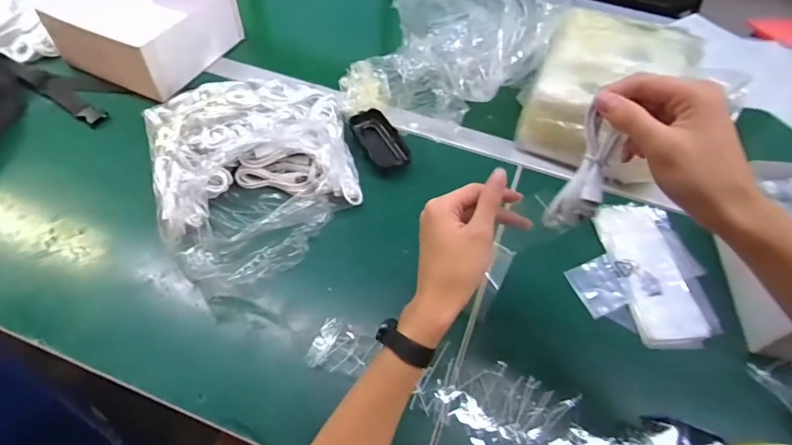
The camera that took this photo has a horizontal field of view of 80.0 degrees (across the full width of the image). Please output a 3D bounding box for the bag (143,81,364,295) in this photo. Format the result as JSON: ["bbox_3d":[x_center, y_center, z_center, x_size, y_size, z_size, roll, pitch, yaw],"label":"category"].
[{"bbox_3d":[-0.173,-0.070,0.588,0.245,0.083,0.290,-15,57,-13],"label":"bag"}]

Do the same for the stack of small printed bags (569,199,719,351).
[{"bbox_3d":[0.280,0.059,0.551,0.144,0.012,0.180,-14,58,-3],"label":"stack of small printed bags"}]

